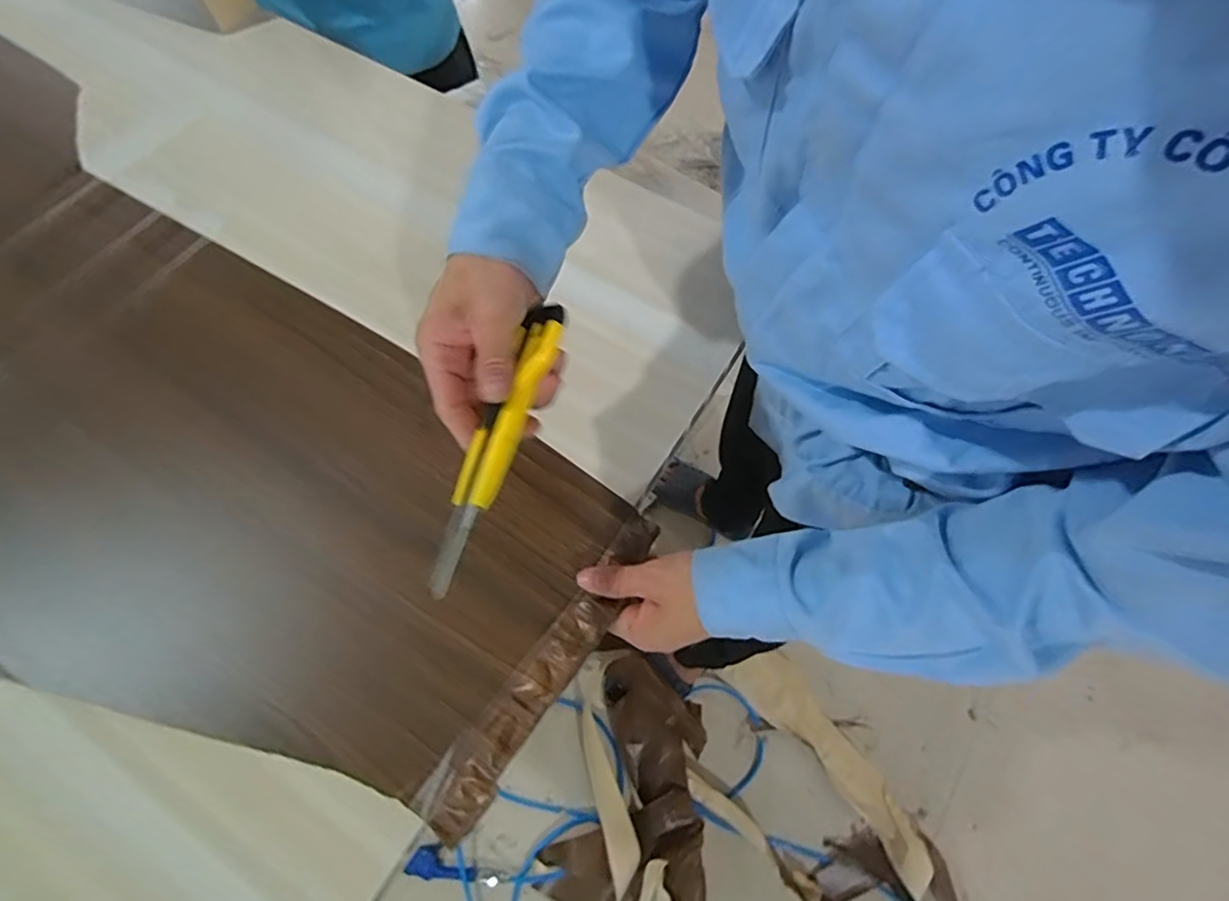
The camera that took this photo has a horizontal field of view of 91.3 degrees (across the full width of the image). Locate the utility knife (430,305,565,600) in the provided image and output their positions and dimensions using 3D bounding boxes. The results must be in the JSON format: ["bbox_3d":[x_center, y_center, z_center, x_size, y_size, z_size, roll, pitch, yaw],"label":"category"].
[{"bbox_3d":[-0.074,-0.007,0.367,0.027,0.016,0.187,19,76,7],"label":"utility knife"}]

